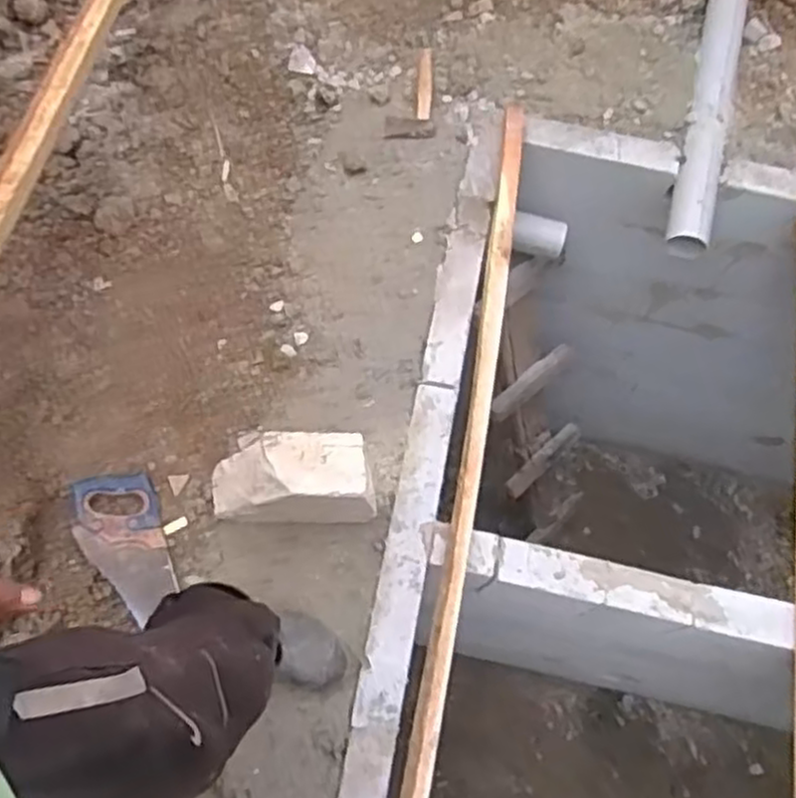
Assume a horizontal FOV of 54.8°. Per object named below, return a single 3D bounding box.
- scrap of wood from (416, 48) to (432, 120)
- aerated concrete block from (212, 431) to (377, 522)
[{"bbox_3d":[0.057,-0.672,1.640,0.031,0.009,0.183,3,68,0],"label":"scrap of wood"},{"bbox_3d":[-0.172,0.127,1.219,0.264,0.182,0.101,0,68,-2],"label":"aerated concrete block"}]

